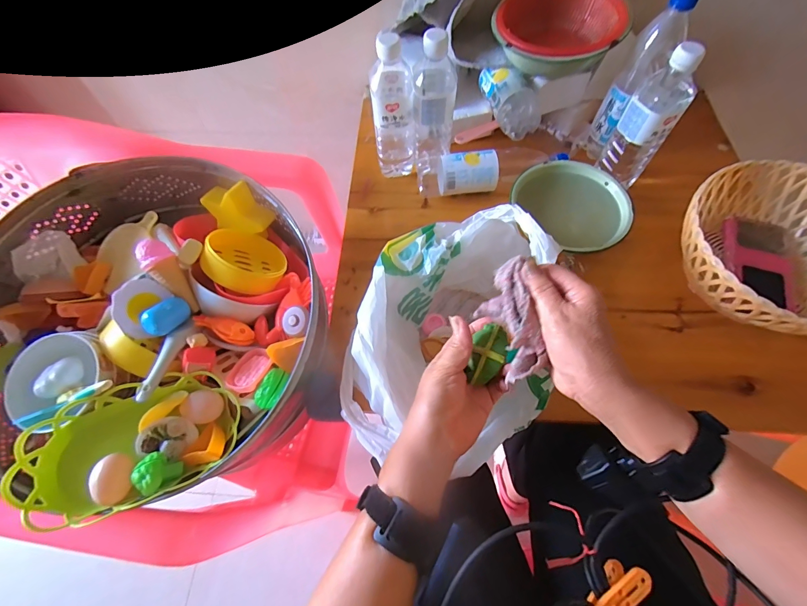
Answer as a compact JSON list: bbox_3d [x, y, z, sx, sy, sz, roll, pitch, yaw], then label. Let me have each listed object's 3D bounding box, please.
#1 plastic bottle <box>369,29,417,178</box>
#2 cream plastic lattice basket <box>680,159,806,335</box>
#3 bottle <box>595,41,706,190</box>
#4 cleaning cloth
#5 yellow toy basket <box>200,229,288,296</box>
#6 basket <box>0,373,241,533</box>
[{"bbox_3d":[-0.014,-0.297,0.560,0.062,0.210,0.079,-2,64,0],"label":"plastic bottle"},{"bbox_3d":[0.499,-0.060,0.494,0.245,0.102,0.243,0,64,1],"label":"cream plastic lattice basket"},{"bbox_3d":[0.348,-0.254,0.526,0.067,0.211,0.059,40,71,18],"label":"bottle"},{"bbox_3d":[0.098,0.015,0.339,0.044,0.045,0.110,-8,81,-3],"label":"cleaning cloth"},{"bbox_3d":[-0.208,-0.054,0.477,0.097,0.035,0.098,20,34,-32],"label":"yellow toy basket"},{"bbox_3d":[-0.274,0.142,0.374,0.191,0.052,0.119,-18,65,-8],"label":"basket"}]

